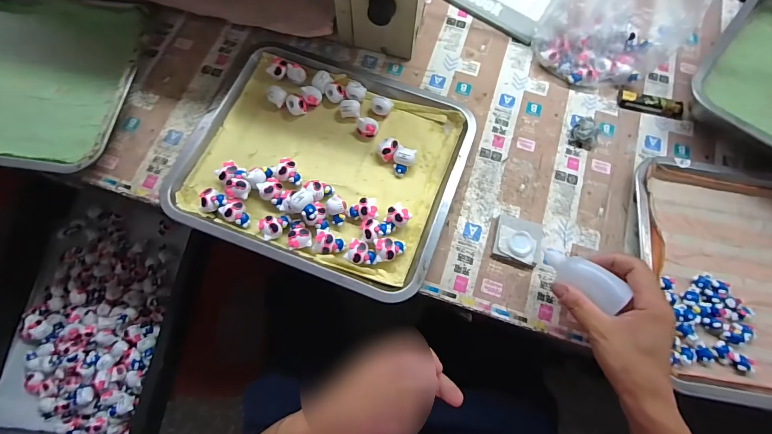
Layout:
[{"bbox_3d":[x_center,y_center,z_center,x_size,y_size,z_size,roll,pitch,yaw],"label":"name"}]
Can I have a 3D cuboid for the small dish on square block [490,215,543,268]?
[{"bbox_3d":[0.150,0.027,0.419,0.051,0.017,0.050,15,73,4],"label":"small dish on square block"}]

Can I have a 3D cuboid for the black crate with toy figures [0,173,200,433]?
[{"bbox_3d":[-0.469,0.162,0.579,0.316,0.098,0.406,7,72,2],"label":"black crate with toy figures"}]

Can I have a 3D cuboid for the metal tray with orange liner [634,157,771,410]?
[{"bbox_3d":[0.435,0.072,0.404,0.306,0.032,0.261,10,72,3],"label":"metal tray with orange liner"}]

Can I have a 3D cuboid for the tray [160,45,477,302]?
[{"bbox_3d":[-0.069,-0.071,0.437,0.305,0.033,0.275,20,73,6],"label":"tray"}]

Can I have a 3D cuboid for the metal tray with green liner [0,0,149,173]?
[{"bbox_3d":[-0.475,-0.185,0.462,0.320,0.024,0.250,9,72,2],"label":"metal tray with green liner"}]

